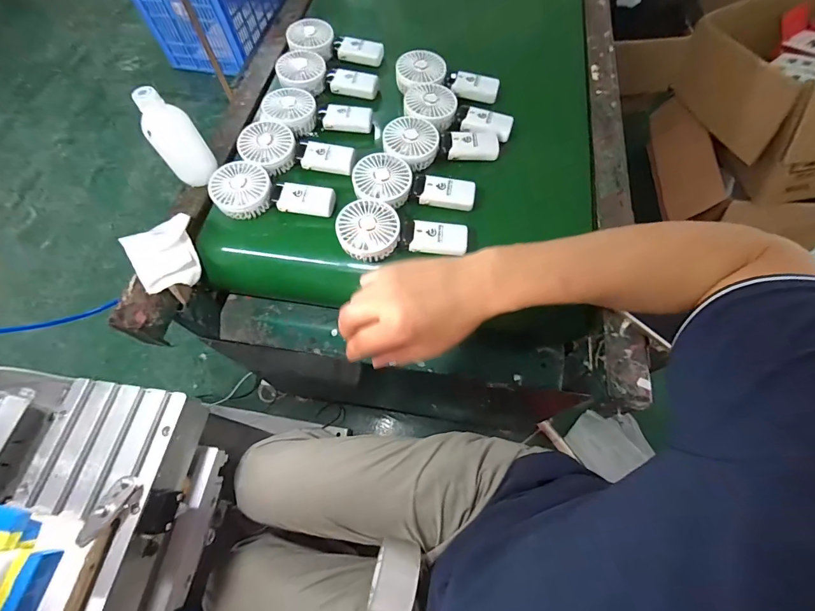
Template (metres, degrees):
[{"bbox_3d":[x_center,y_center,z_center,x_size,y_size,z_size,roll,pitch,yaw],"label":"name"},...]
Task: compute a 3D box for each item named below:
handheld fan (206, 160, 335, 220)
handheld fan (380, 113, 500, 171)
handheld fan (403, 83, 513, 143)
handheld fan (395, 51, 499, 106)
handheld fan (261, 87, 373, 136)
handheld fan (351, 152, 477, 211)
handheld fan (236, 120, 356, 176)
[{"bbox_3d":[-0.208,-0.180,0.579,0.186,0.039,0.089,-1,65,2],"label":"handheld fan"},{"bbox_3d":[0.053,-0.268,0.604,0.186,0.040,0.090,-6,65,-1],"label":"handheld fan"},{"bbox_3d":[0.087,-0.325,0.626,0.181,0.034,0.083,19,67,10],"label":"handheld fan"},{"bbox_3d":[0.072,-0.411,0.664,0.181,0.036,0.081,7,66,5],"label":"handheld fan"},{"bbox_3d":[-0.156,-0.341,0.648,0.184,0.036,0.088,-4,65,0],"label":"handheld fan"},{"bbox_3d":[0.011,-0.186,0.569,0.182,0.041,0.081,3,65,3],"label":"handheld fan"},{"bbox_3d":[-0.183,-0.246,0.606,0.187,0.040,0.085,17,67,9],"label":"handheld fan"}]

